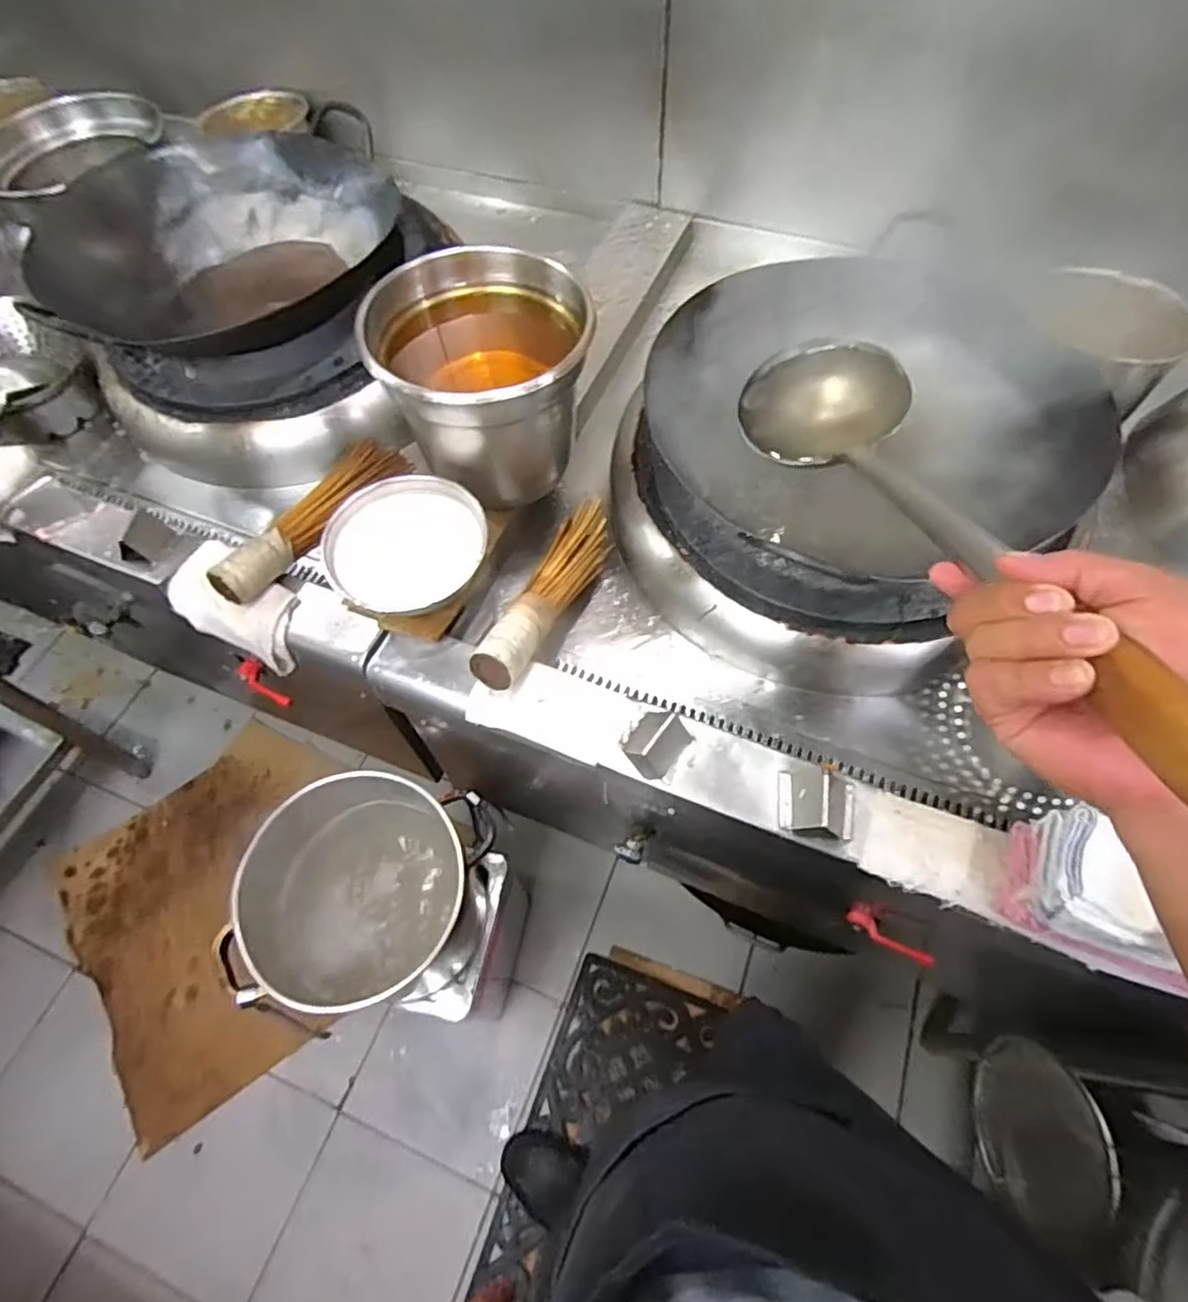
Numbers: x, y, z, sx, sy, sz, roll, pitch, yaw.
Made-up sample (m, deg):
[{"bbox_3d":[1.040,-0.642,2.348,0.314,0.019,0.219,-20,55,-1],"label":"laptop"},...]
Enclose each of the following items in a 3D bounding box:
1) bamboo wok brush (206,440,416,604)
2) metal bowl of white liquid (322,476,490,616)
[{"bbox_3d":[-0.330,-0.165,0.778,0.071,0.064,0.278,31,65,18],"label":"bamboo wok brush"},{"bbox_3d":[-0.197,-0.110,0.700,0.163,0.085,0.131,-35,65,-17],"label":"metal bowl of white liquid"}]

